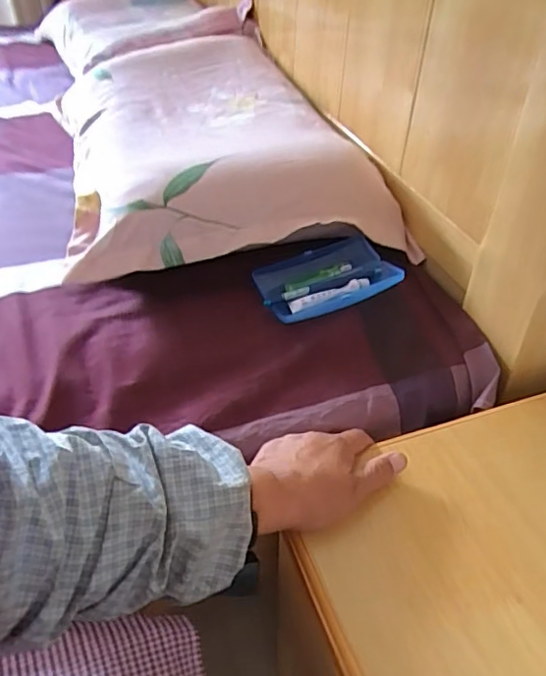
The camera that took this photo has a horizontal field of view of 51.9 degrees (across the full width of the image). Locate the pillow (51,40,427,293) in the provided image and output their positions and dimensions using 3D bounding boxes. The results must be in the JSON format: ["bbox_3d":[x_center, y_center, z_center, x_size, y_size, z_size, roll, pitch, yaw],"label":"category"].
[{"bbox_3d":[-0.109,-0.316,0.880,0.423,0.093,0.638,-12,44,-12],"label":"pillow"}]

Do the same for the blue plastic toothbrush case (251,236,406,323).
[{"bbox_3d":[0.059,-0.070,0.654,0.150,0.032,0.107,-14,44,-14],"label":"blue plastic toothbrush case"}]

